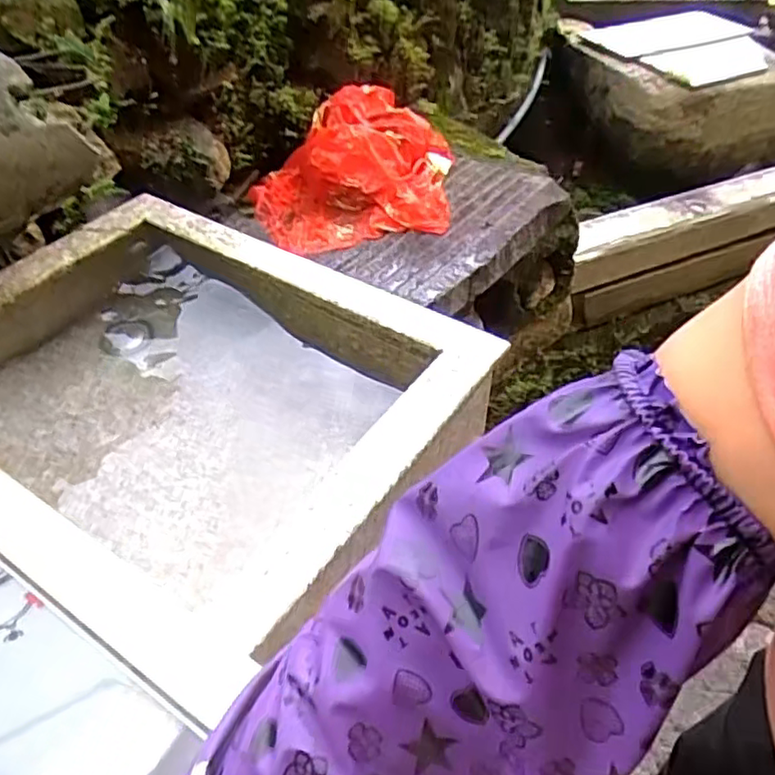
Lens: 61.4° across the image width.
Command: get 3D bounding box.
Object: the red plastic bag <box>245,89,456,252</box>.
[{"bbox_3d":[-0.060,-0.392,1.183,0.364,0.168,0.291,-1,48,-1],"label":"red plastic bag"}]

